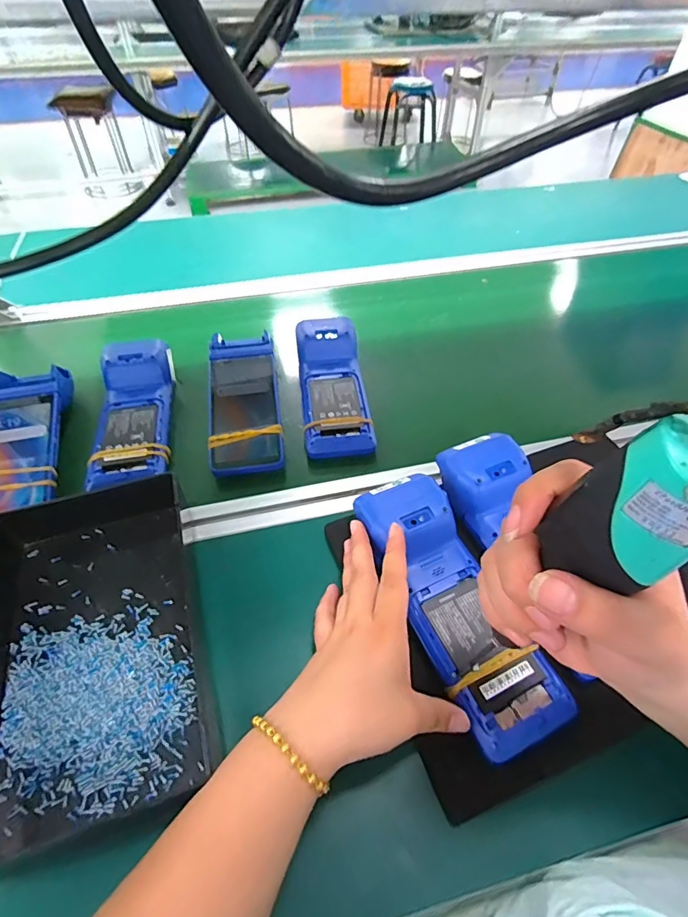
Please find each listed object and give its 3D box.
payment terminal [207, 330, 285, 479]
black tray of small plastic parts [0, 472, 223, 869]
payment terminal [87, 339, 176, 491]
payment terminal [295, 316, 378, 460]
[{"bbox_3d":[-0.121,-0.077,0.547,0.079,0.039,0.220,-7,52,-6],"label":"payment terminal"},{"bbox_3d":[-0.206,0.134,0.366,0.167,0.052,0.284,-14,53,-11],"label":"black tray of small plastic parts"},{"bbox_3d":[-0.250,-0.057,0.531,0.083,0.047,0.214,-7,52,-6],"label":"payment terminal"},{"bbox_3d":[-0.015,-0.094,0.562,0.080,0.050,0.204,-5,51,-5],"label":"payment terminal"}]

